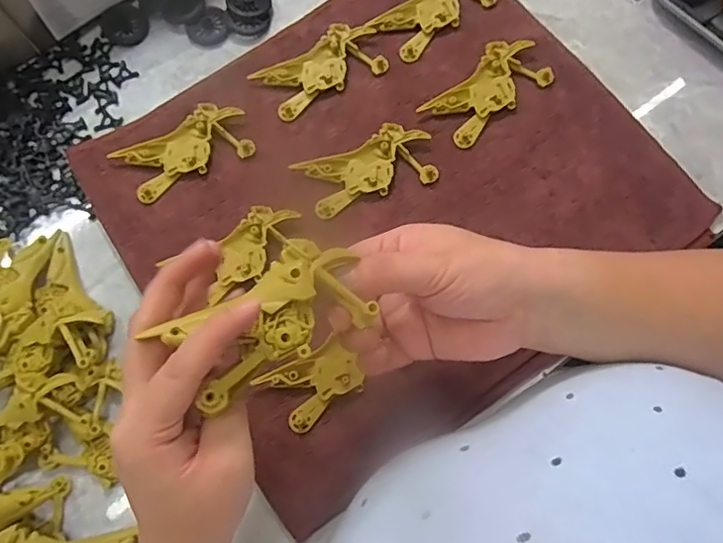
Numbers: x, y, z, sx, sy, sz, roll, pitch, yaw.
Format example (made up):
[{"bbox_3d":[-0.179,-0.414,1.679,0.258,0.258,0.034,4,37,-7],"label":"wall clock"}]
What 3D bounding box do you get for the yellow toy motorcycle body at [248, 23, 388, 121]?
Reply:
[{"bbox_3d":[-0.031,-0.166,0.451,0.101,0.010,0.054,-35,76,-7],"label":"yellow toy motorcycle body"}]

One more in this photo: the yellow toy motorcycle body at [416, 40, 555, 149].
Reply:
[{"bbox_3d":[0.100,-0.144,0.440,0.101,0.013,0.051,-37,76,-8],"label":"yellow toy motorcycle body"}]

